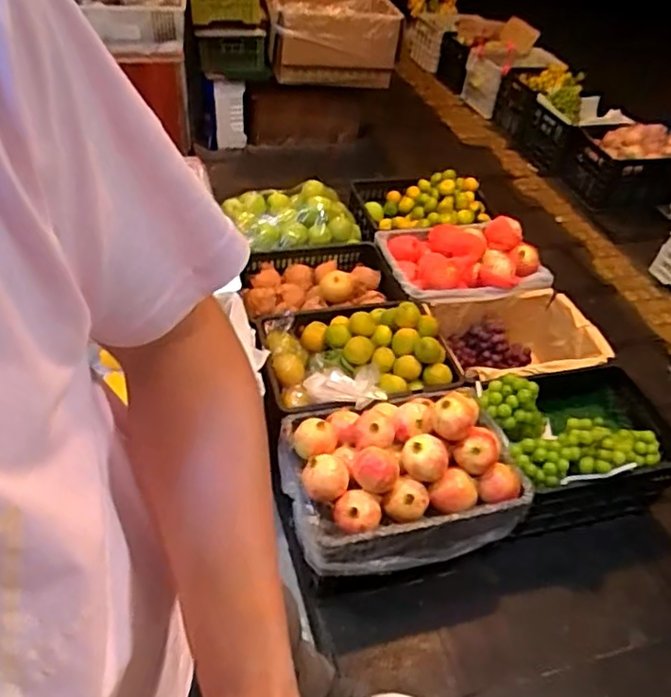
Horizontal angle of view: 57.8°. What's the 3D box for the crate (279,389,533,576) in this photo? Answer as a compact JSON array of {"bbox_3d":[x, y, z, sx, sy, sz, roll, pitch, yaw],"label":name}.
[{"bbox_3d":[0.143,0.245,1.341,0.507,0.245,0.349,-6,45,-12],"label":"crate"}]

